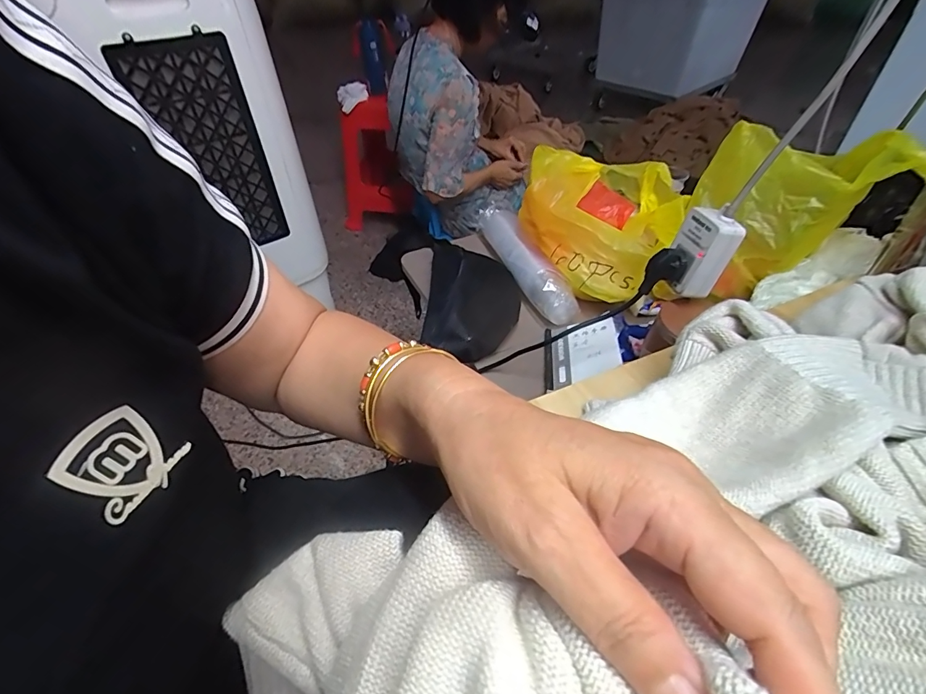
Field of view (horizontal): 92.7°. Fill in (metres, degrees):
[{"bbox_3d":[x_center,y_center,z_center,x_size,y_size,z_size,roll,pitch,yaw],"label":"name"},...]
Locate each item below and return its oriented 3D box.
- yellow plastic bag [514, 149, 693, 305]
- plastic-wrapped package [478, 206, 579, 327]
[{"bbox_3d":[0.214,-0.218,0.723,0.221,0.138,0.267,9,46,9],"label":"yellow plastic bag"},{"bbox_3d":[0.100,-0.161,0.765,0.059,0.057,0.323,-16,48,-15],"label":"plastic-wrapped package"}]

